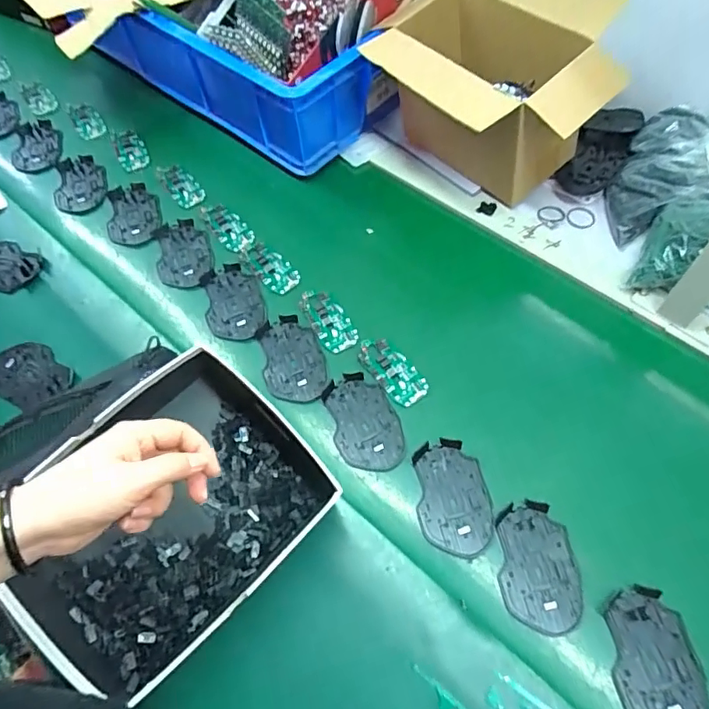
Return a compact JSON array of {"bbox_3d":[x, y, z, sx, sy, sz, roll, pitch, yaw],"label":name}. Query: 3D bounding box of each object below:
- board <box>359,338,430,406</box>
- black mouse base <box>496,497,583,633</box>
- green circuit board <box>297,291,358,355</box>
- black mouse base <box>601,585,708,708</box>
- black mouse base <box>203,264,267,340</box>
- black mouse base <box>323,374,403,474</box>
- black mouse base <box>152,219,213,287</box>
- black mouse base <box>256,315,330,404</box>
[{"bbox_3d":[0.043,0.018,0.632,0.043,0.006,0.097,-37,64,-15],"label":"board"},{"bbox_3d":[0.177,0.202,0.515,0.072,0.008,0.114,1,61,6],"label":"black mouse base"},{"bbox_3d":[-0.032,-0.045,0.672,0.045,0.011,0.095,-28,62,-10],"label":"green circuit board"},{"bbox_3d":[0.264,0.268,0.470,0.074,0.012,0.112,2,61,6],"label":"black mouse base"},{"bbox_3d":[-0.157,-0.067,0.707,0.073,0.015,0.117,-15,60,-3],"label":"black mouse base"},{"bbox_3d":[0.011,0.076,0.604,0.072,0.008,0.117,-16,61,-4],"label":"black mouse base"},{"bbox_3d":[-0.240,-0.142,0.752,0.073,0.011,0.119,-14,60,-3],"label":"black mouse base"},{"bbox_3d":[-0.075,0.006,0.653,0.074,0.010,0.119,-14,60,-3],"label":"black mouse base"}]

